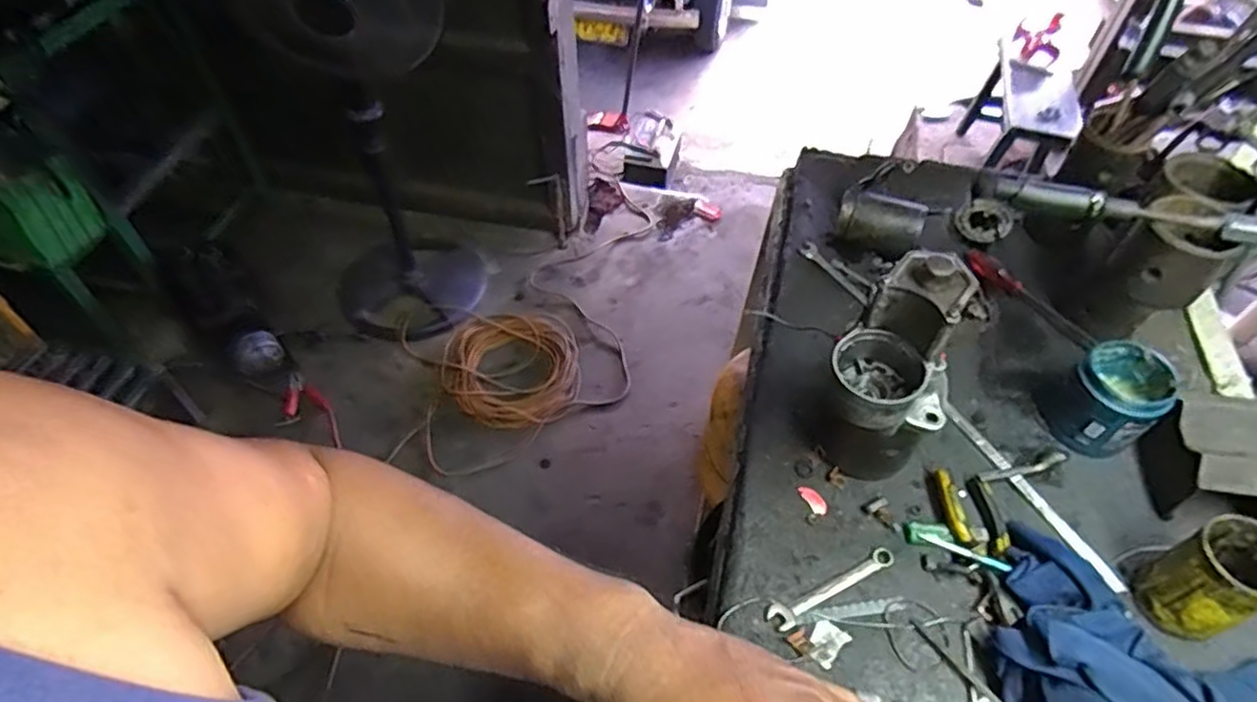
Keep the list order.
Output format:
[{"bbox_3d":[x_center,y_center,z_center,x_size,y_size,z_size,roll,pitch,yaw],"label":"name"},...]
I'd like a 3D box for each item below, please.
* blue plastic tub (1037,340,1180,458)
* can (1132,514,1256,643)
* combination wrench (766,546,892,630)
[{"bbox_3d":[0.531,0.049,0.757,0.106,0.081,0.098,0,51,0],"label":"blue plastic tub"},{"bbox_3d":[0.537,0.209,0.626,0.083,0.108,0.075,-25,55,-20],"label":"can"},{"bbox_3d":[0.202,0.234,0.674,0.148,0.005,0.025,-21,54,-17],"label":"combination wrench"}]

